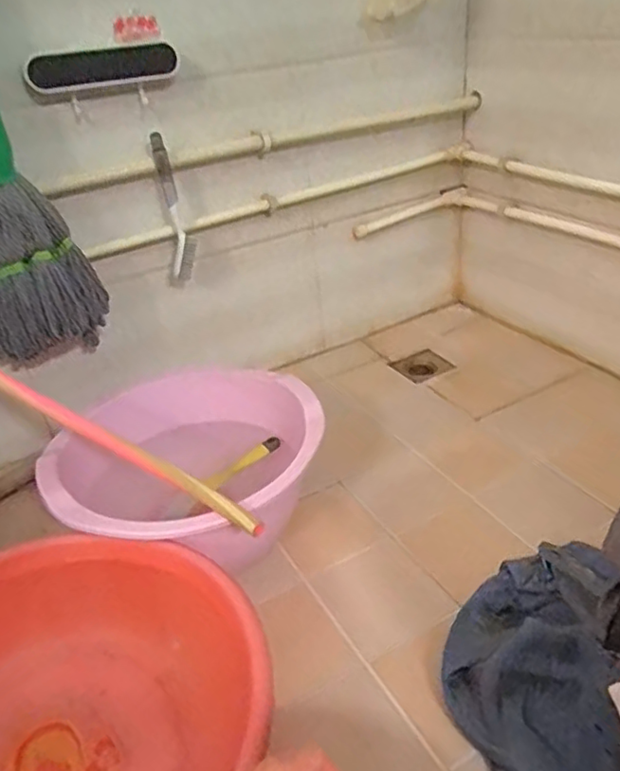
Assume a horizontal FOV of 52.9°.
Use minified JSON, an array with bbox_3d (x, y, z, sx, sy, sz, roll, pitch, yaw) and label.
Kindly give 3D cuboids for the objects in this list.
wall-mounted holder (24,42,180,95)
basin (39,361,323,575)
[{"bbox_3d":[-0.307,-0.481,0.940,0.233,0.053,0.039,-25,37,-26],"label":"wall-mounted holder"},{"bbox_3d":[-0.160,0.138,0.930,0.376,0.174,0.376,-5,33,3],"label":"basin"}]

